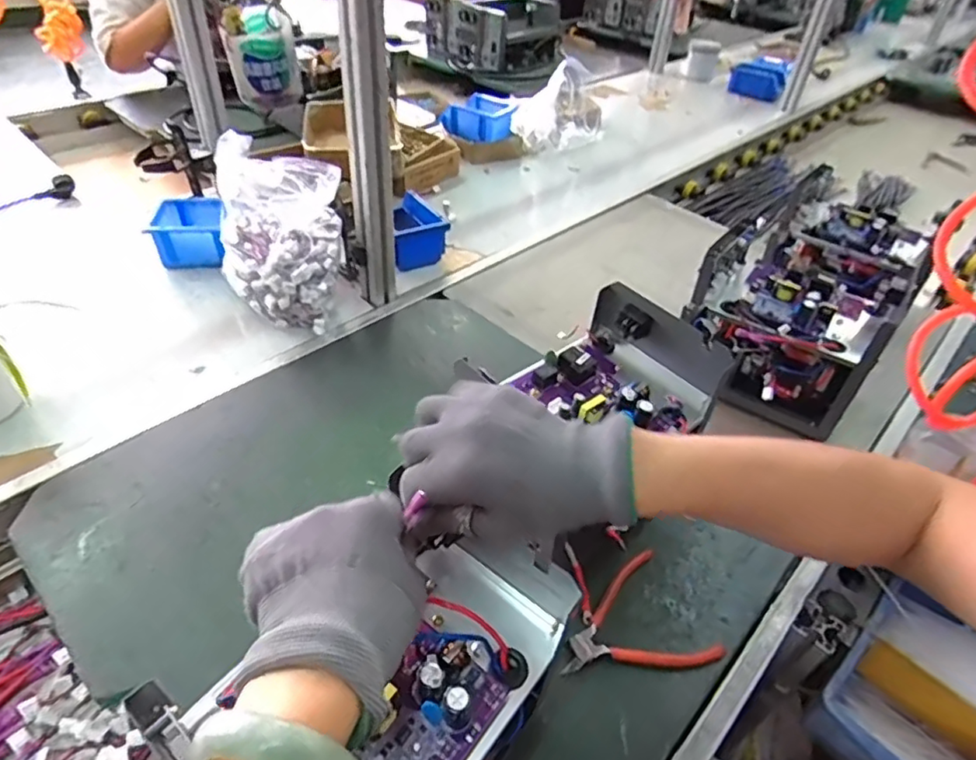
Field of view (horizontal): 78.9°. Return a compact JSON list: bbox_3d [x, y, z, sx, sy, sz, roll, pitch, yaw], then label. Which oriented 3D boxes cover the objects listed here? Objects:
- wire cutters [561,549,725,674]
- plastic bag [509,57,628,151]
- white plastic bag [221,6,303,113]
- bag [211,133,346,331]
[{"bbox_3d":[0.126,0.223,0.535,0.135,0.011,0.110,-15,46,-21],"label":"wire cutters"},{"bbox_3d":[0.171,-0.643,1.384,0.219,0.167,0.167,10,42,5],"label":"plastic bag"},{"bbox_3d":[-0.219,-0.312,0.579,0.064,0.075,0.059,-13,45,-19],"label":"white plastic bag"},{"bbox_3d":[-0.286,-0.184,0.810,0.162,0.206,0.134,7,42,2],"label":"bag"}]

